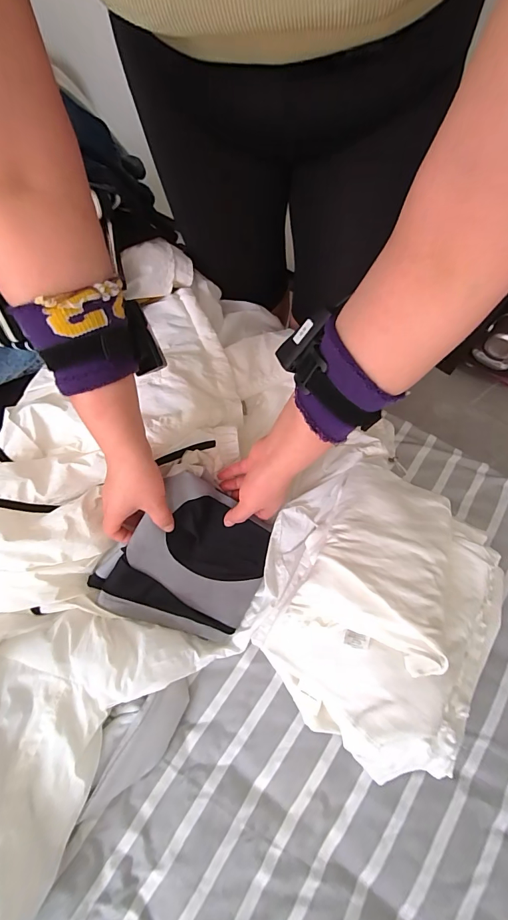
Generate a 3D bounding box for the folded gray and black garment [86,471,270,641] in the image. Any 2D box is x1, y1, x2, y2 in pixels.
[{"bbox_3d":[-0.076,0.128,0.460,0.181,0.048,0.189,30,87,-8],"label":"folded gray and black garment"}]

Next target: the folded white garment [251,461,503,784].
[{"bbox_3d":[0.136,0.157,0.438,0.266,0.119,0.277,0,64,-1],"label":"folded white garment"}]

